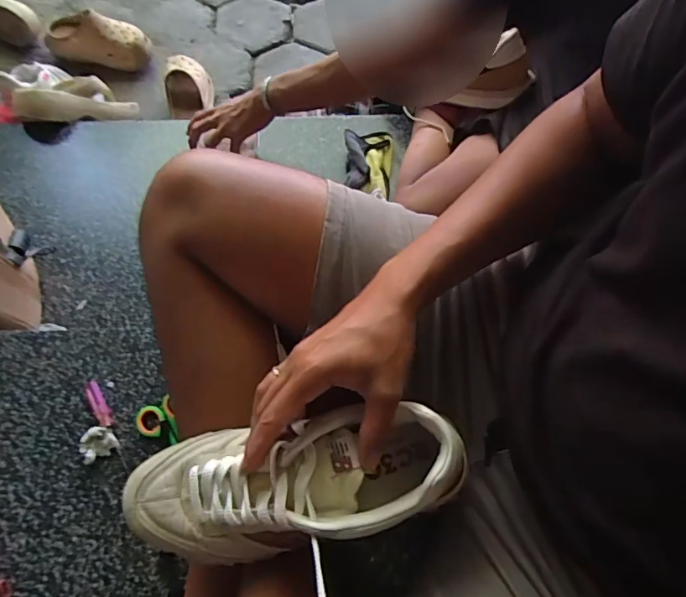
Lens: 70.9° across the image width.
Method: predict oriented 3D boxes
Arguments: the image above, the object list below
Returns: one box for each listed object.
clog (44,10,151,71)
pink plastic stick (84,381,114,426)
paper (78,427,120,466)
[{"bbox_3d":[-0.595,-0.624,1.171,0.241,0.087,0.101,2,66,1],"label":"clog"},{"bbox_3d":[-0.291,0.124,0.572,0.017,0.013,0.061,-30,69,-12],"label":"pink plastic stick"},{"bbox_3d":[-0.281,0.165,0.551,0.039,0.017,0.034,-25,68,-10],"label":"paper"}]

